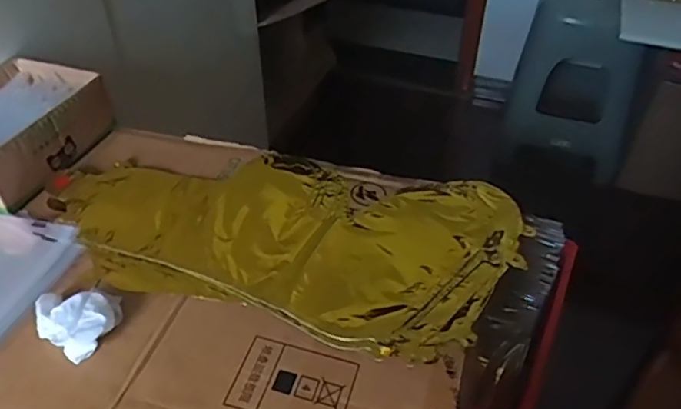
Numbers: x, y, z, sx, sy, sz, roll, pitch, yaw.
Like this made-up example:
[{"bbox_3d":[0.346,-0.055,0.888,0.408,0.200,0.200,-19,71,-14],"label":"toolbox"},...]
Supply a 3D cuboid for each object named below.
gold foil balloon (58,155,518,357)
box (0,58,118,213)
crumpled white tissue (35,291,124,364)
[{"bbox_3d":[-0.055,0.027,0.582,0.461,0.010,0.229,8,42,7],"label":"gold foil balloon"},{"bbox_3d":[-0.366,-0.086,0.655,0.139,0.064,0.188,14,43,13],"label":"box"},{"bbox_3d":[-0.216,0.095,0.478,0.063,0.026,0.061,-5,42,-8],"label":"crumpled white tissue"}]

